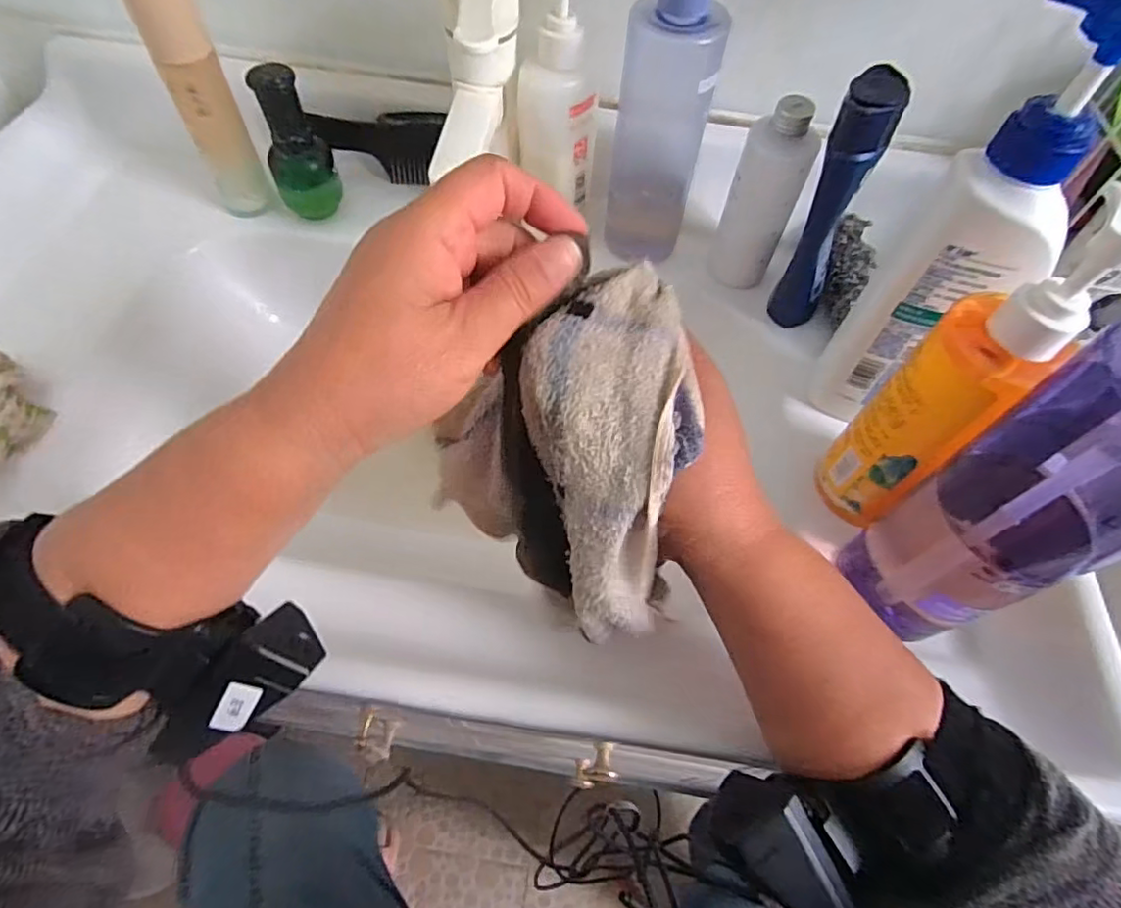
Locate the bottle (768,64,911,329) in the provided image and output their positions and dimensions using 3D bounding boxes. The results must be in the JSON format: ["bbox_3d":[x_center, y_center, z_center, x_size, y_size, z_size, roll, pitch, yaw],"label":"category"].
[{"bbox_3d":[0.184,-0.163,0.404,0.043,0.165,0.044,31,61,14],"label":"bottle"}]

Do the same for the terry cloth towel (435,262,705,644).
[{"bbox_3d":[0.004,0.008,0.246,0.102,0.095,0.116,-10,60,-10],"label":"terry cloth towel"}]

